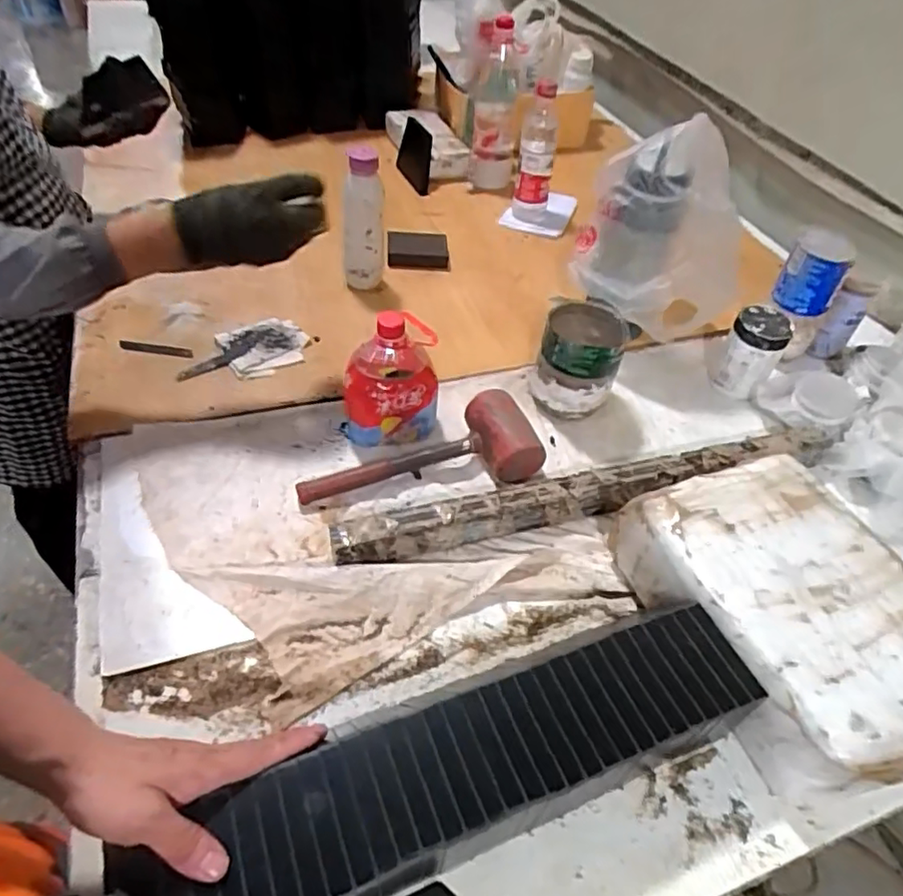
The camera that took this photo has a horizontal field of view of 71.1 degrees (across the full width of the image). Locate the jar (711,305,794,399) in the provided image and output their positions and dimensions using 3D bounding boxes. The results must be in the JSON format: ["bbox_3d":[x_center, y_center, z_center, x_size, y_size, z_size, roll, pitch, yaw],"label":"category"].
[{"bbox_3d":[0.410,-0.131,0.865,0.074,0.104,0.071,33,53,21],"label":"jar"}]

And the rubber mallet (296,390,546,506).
[{"bbox_3d":[-0.032,0.021,0.706,0.268,0.055,0.112,-19,53,-22],"label":"rubber mallet"}]

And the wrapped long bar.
[{"bbox_3d":[0.164,0.042,0.700,0.593,0.049,0.043,-11,50,-16],"label":"wrapped long bar"}]

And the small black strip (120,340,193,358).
[{"bbox_3d":[-0.386,-0.130,0.829,0.096,0.005,0.017,7,50,2],"label":"small black strip"}]

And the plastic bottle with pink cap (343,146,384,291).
[{"bbox_3d":[-0.129,-0.321,0.915,0.059,0.198,0.062,-4,49,-10],"label":"plastic bottle with pink cap"}]

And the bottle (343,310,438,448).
[{"bbox_3d":[-0.072,-0.086,0.735,0.107,0.143,0.097,-2,49,-8],"label":"bottle"}]

